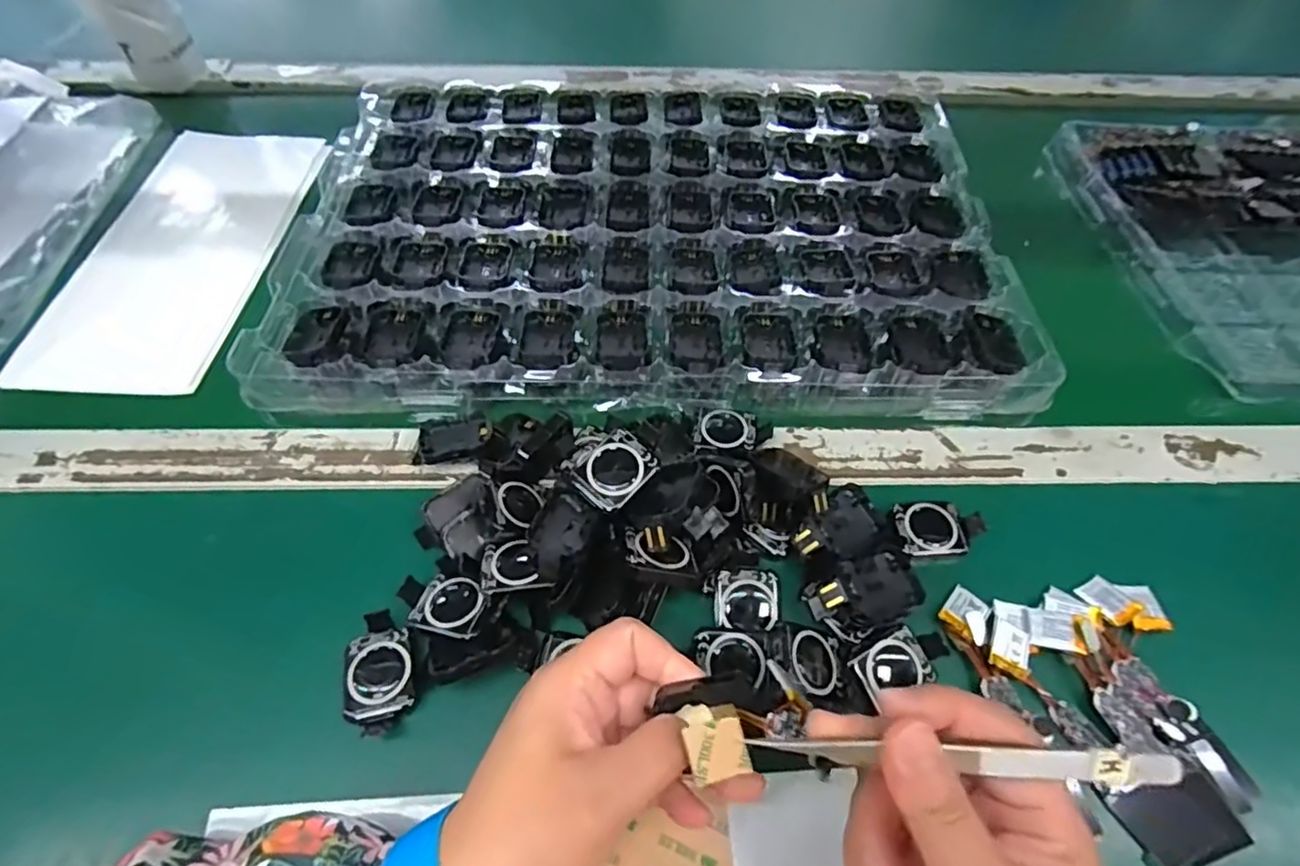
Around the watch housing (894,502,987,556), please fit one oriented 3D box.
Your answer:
[{"bbox_3d":[0.160,0.053,0.342,0.046,0.010,0.029,0,55,-2],"label":"watch housing"}]

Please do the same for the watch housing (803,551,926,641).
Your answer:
[{"bbox_3d":[0.108,0.079,0.305,0.050,0.014,0.031,-16,57,-13],"label":"watch housing"}]

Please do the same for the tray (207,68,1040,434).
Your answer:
[{"bbox_3d":[-0.001,-0.159,0.469,0.506,0.044,0.356,2,55,0],"label":"tray"}]

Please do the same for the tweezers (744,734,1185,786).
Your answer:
[{"bbox_3d":[0.099,0.106,0.201,0.128,0.009,0.009,-3,54,13],"label":"tweezers"}]

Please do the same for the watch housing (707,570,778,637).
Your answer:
[{"bbox_3d":[0.047,0.086,0.308,0.034,0.015,0.032,3,55,1],"label":"watch housing"}]

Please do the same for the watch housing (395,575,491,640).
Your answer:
[{"bbox_3d":[-0.102,0.084,0.304,0.045,0.012,0.030,13,55,8],"label":"watch housing"}]

